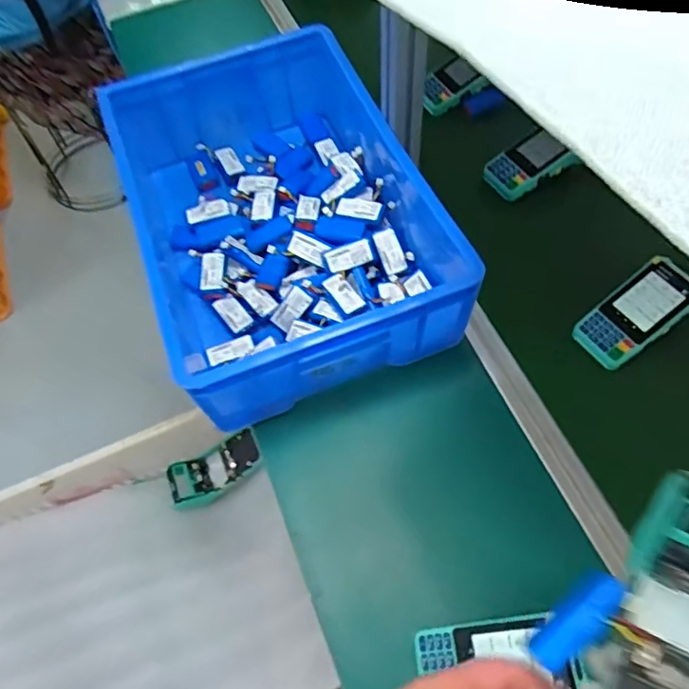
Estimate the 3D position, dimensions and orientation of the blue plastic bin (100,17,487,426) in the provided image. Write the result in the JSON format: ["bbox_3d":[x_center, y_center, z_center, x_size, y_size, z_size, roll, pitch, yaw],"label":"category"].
[{"bbox_3d":[-0.091,-0.176,0.768,0.339,0.161,0.506,-20,61,-8],"label":"blue plastic bin"}]

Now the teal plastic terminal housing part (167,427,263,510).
[{"bbox_3d":[-0.223,0.216,0.983,0.165,0.040,0.078,-26,62,-11],"label":"teal plastic terminal housing part"}]

